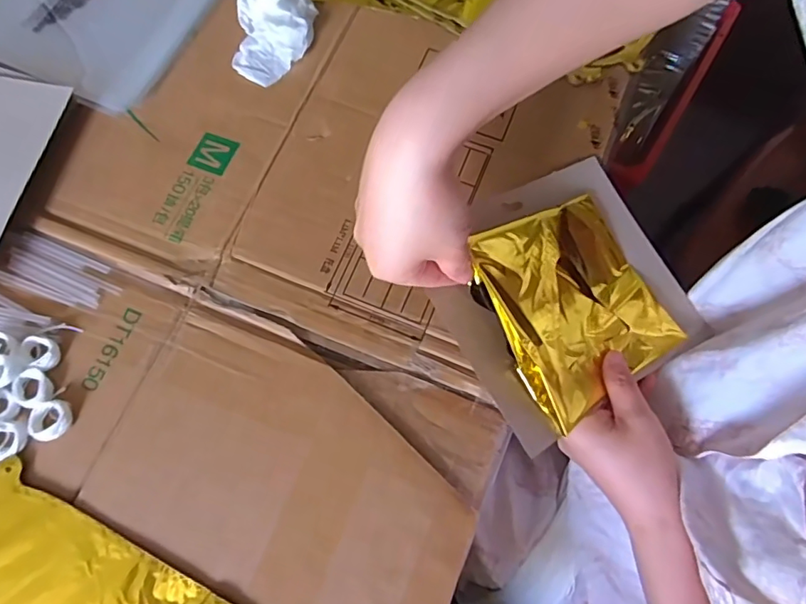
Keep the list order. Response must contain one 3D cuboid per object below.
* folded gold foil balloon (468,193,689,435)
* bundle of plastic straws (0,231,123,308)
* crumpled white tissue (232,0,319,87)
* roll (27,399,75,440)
[{"bbox_3d":[0.119,-0.002,0.361,0.141,0.024,0.131,-25,88,-33],"label":"folded gold foil balloon"},{"bbox_3d":[-0.260,-0.023,0.388,0.098,0.004,0.041,17,73,8],"label":"bundle of plastic straws"},{"bbox_3d":[-0.110,-0.231,0.432,0.065,0.036,0.086,0,72,2],"label":"crumpled white tissue"},{"bbox_3d":[-0.240,0.080,0.351,0.027,0.006,0.026,-1,72,2],"label":"roll"}]

